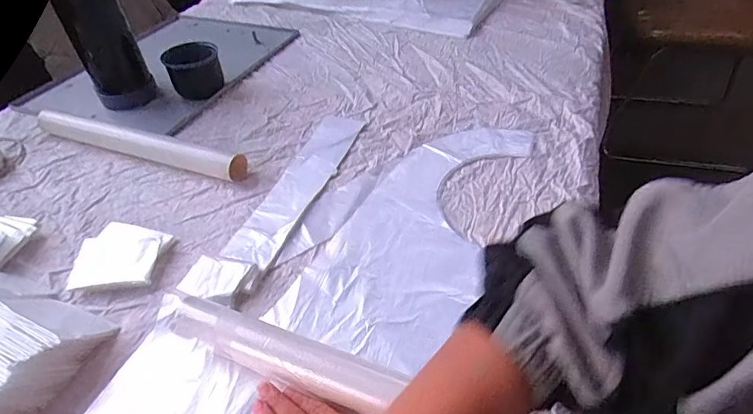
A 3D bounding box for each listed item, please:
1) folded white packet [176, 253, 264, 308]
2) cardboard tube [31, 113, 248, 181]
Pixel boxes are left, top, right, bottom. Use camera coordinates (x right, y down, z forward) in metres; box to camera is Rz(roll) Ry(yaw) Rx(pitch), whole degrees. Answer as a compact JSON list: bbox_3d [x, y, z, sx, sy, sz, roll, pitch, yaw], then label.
[{"bbox_3d":[-0.166,0.078,0.466,0.076,0.018,0.052,9,44,13],"label":"folded white packet"},{"bbox_3d":[-0.353,-0.098,0.651,0.376,0.040,0.038,14,46,18],"label":"cardboard tube"}]

